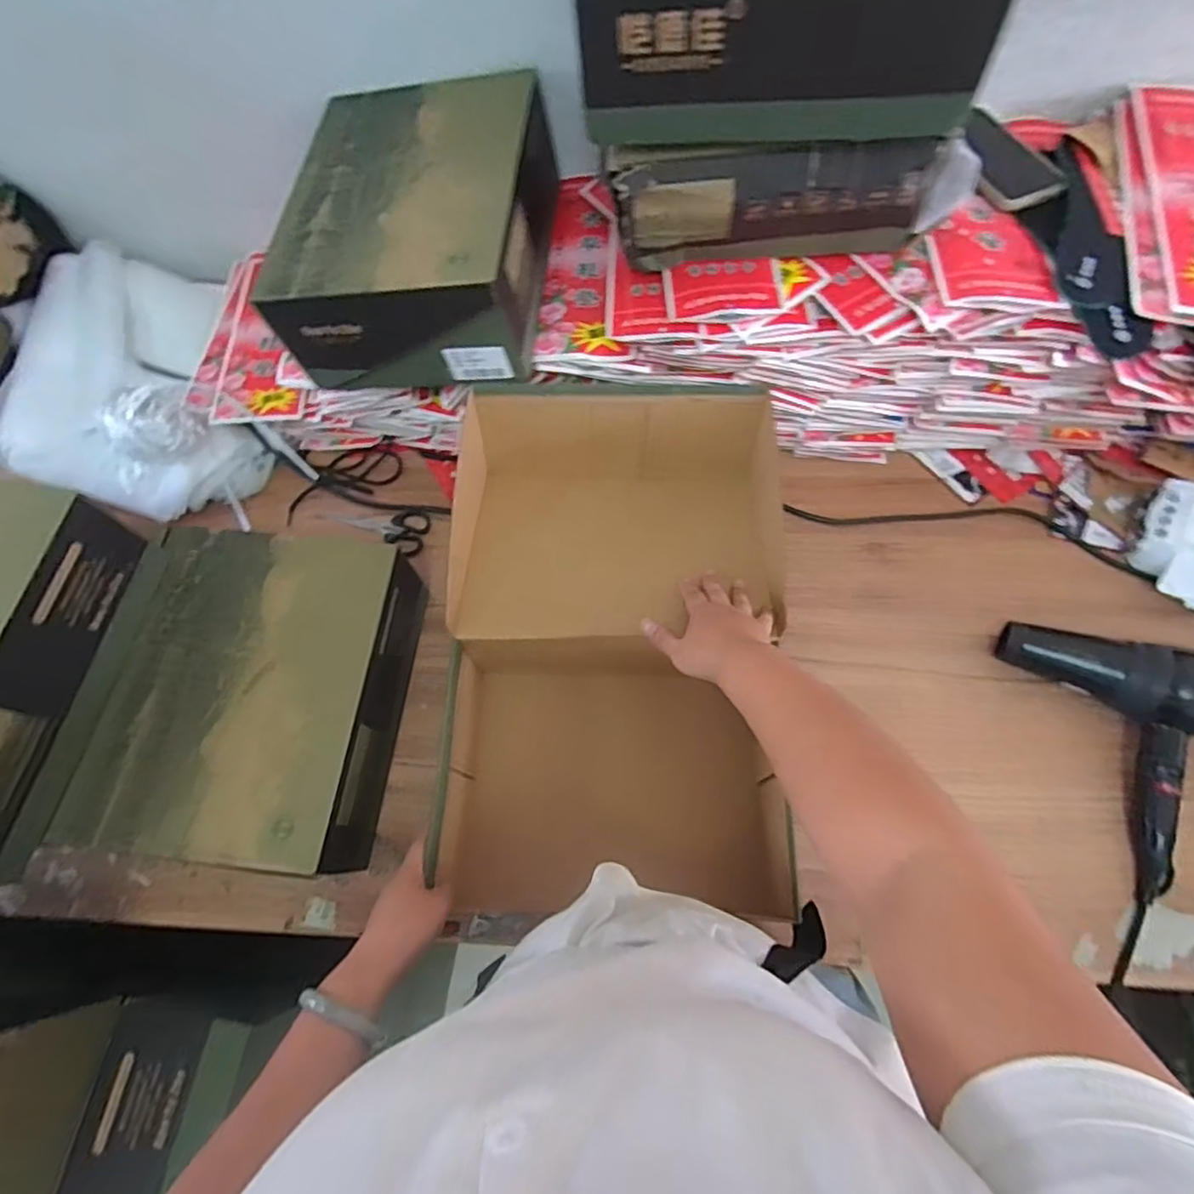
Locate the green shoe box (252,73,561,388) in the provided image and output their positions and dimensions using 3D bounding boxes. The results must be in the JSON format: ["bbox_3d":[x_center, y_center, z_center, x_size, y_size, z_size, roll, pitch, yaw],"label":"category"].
[{"bbox_3d":[-0.193,-0.408,0.685,0.263,0.124,0.324,3,69,4],"label":"green shoe box"}]

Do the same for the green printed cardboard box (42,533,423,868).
[{"bbox_3d":[-0.346,0.104,0.659,0.272,0.126,0.321,6,69,5],"label":"green printed cardboard box"}]

